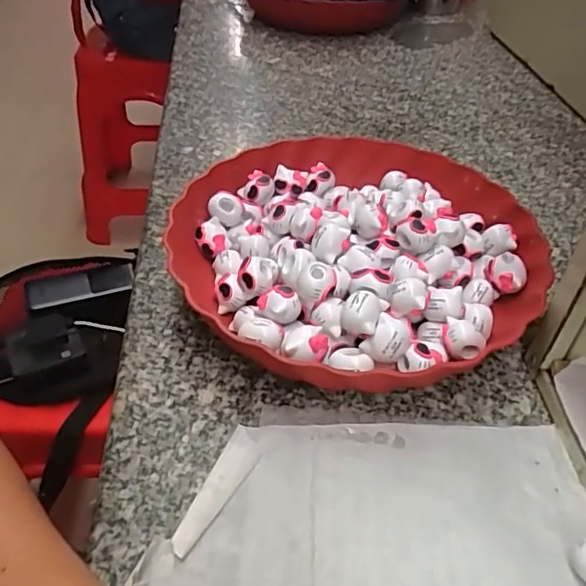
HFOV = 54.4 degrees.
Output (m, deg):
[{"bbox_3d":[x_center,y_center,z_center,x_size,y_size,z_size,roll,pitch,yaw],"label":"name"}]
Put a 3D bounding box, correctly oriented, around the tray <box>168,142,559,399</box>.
[{"bbox_3d":[0.040,-0.030,0.389,0.235,0.056,0.229,-29,51,-29],"label":"tray"}]

